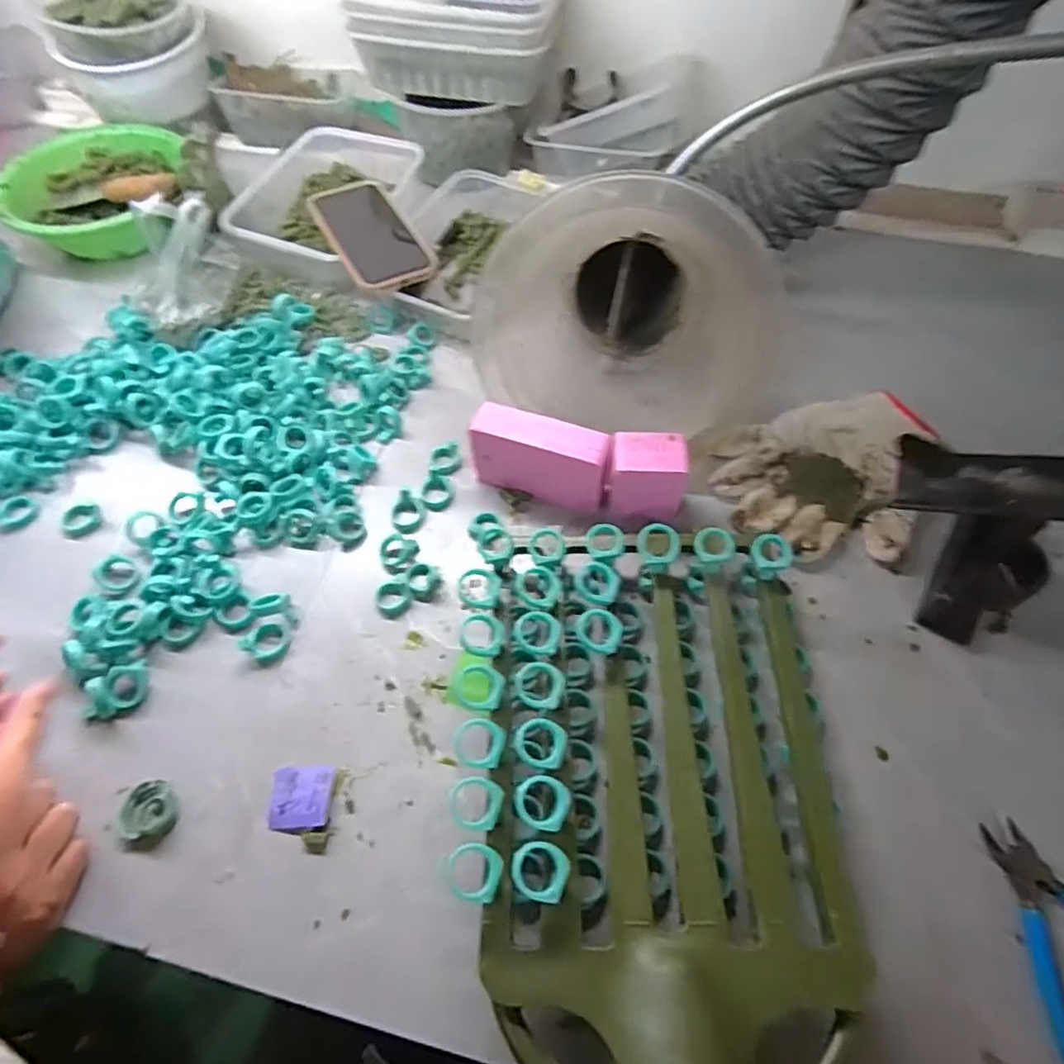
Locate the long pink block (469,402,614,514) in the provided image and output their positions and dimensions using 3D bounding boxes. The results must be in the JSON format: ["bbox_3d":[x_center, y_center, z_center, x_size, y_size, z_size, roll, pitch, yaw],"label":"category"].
[{"bbox_3d":[0.006,-0.059,0.506,0.105,0.076,0.033,20,61,12],"label":"long pink block"}]

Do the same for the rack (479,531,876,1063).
[{"bbox_3d":[0.072,0.144,0.384,0.212,0.069,0.321,1,59,2],"label":"rack"}]

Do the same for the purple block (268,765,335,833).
[{"bbox_3d":[-0.147,0.170,0.408,0.038,0.005,0.040,-3,59,-1],"label":"purple block"}]

